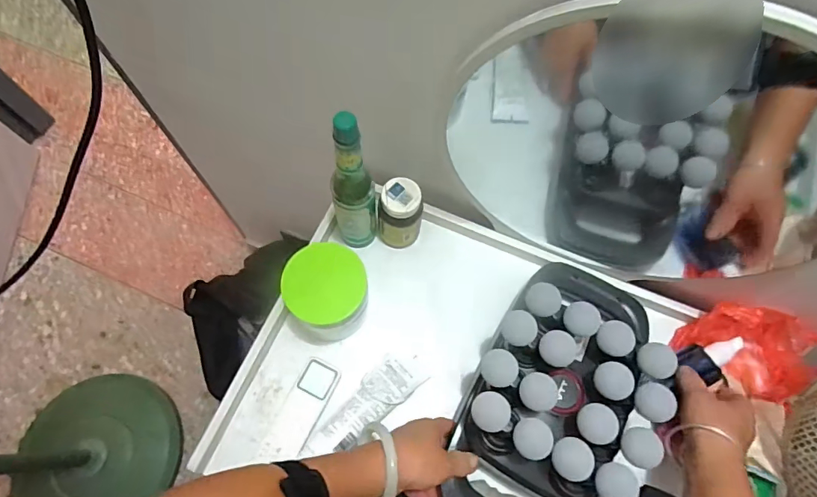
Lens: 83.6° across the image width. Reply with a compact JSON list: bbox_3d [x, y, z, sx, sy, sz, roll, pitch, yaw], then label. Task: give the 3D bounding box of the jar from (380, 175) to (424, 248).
[{"bbox_3d":[-0.009,-0.041,0.555,0.049,0.086,0.050,0,68,-1],"label":"jar"}]

